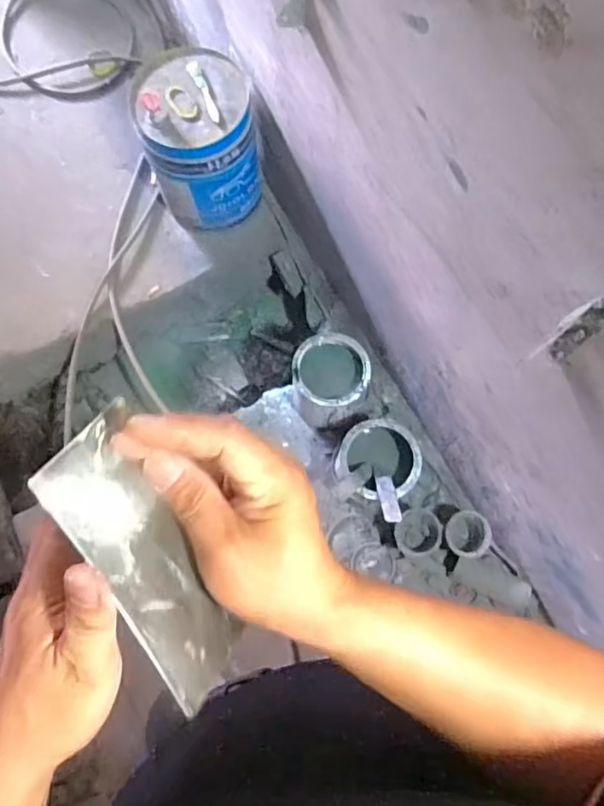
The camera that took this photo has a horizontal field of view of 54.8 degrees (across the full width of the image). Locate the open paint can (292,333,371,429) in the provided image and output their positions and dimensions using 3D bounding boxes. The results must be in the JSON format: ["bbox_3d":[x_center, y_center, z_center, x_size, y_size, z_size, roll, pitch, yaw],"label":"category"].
[{"bbox_3d":[0.064,-0.041,1.313,0.159,0.190,0.165,0,74,0],"label":"open paint can"}]

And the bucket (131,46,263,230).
[{"bbox_3d":[-0.242,-0.626,1.414,0.262,0.350,0.284,-12,74,-4],"label":"bucket"}]

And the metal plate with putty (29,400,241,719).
[{"bbox_3d":[-0.071,0.072,0.270,0.007,0.063,0.135,-26,93,30],"label":"metal plate with putty"}]

